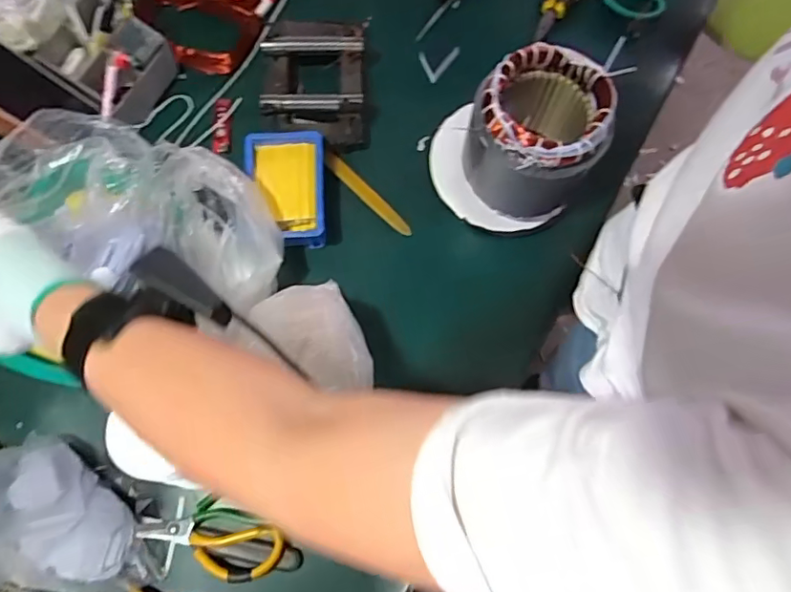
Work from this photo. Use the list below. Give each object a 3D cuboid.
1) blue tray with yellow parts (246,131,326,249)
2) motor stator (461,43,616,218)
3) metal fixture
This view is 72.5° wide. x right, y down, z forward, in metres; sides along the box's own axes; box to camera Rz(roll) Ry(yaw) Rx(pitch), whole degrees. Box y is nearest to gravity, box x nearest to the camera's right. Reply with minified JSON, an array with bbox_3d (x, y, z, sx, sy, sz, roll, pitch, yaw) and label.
[{"bbox_3d":[-0.142,-0.136,0.712,0.102,0.051,0.157,-3,74,-3],"label":"blue tray with yellow parts"},{"bbox_3d":[0.168,-0.191,0.648,0.141,0.148,0.134,1,74,-2],"label":"motor stator"},{"bbox_3d":[-0.112,-0.298,0.749,0.138,0.044,0.200,-3,74,-3],"label":"metal fixture"}]

